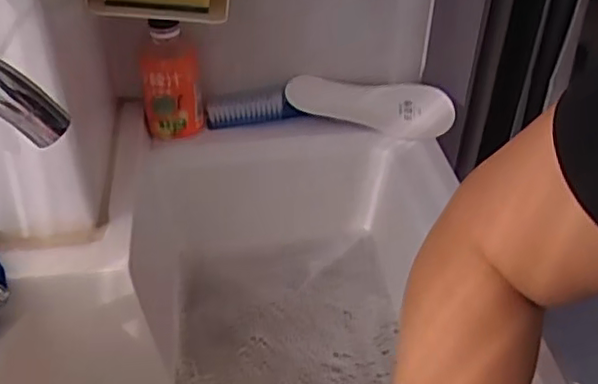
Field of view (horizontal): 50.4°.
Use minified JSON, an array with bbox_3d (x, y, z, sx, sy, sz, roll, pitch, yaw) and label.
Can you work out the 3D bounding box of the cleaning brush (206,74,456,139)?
[{"bbox_3d":[0.040,-0.103,0.758,0.292,0.042,0.061,2,38,0],"label":"cleaning brush"}]

